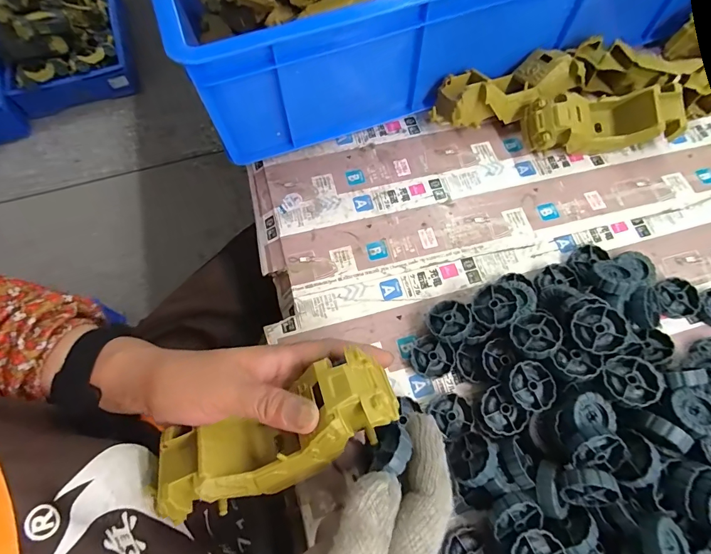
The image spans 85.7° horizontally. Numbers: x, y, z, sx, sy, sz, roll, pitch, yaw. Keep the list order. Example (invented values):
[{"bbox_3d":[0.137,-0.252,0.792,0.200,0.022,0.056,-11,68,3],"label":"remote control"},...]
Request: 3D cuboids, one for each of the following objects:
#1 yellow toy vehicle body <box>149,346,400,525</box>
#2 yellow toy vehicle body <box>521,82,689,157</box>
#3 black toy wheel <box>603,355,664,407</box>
[{"bbox_3d":[-0.058,0.109,0.255,0.172,0.053,0.060,-26,71,3],"label":"yellow toy vehicle body"},{"bbox_3d":[0.265,-0.166,0.417,0.156,0.058,0.061,-5,69,-2],"label":"yellow toy vehicle body"},{"bbox_3d":[0.219,0.083,0.305,0.042,0.016,0.036,-31,72,-11],"label":"black toy wheel"}]

